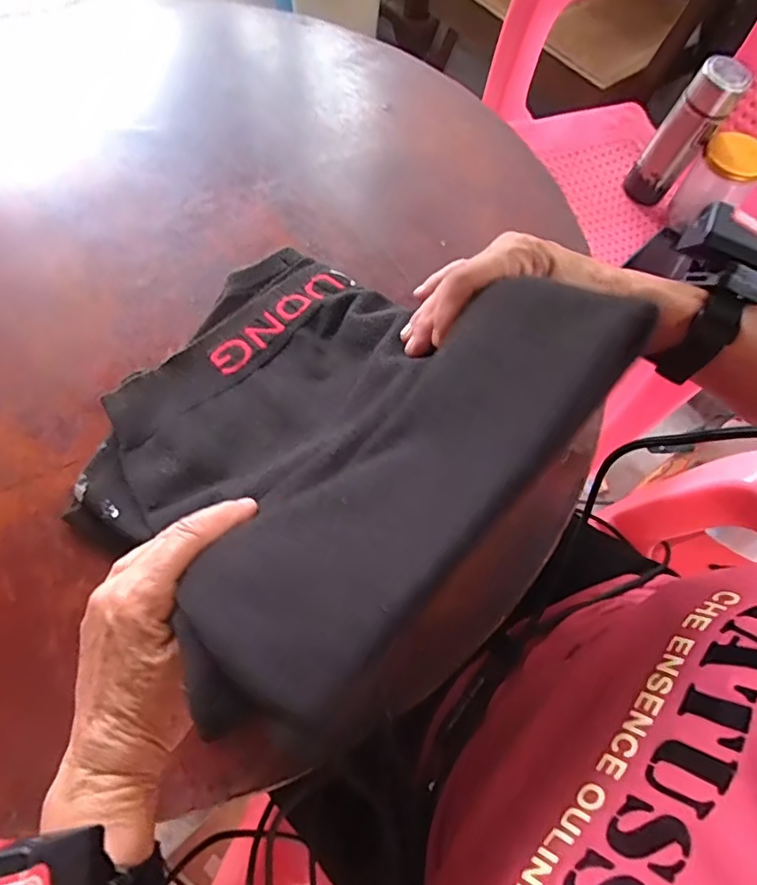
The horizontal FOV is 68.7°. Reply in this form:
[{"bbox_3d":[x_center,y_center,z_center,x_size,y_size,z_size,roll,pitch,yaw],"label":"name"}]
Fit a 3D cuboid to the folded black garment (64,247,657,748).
[{"bbox_3d":[-0.056,-0.020,0.338,0.267,0.063,0.341,-47,36,-18],"label":"folded black garment"}]

